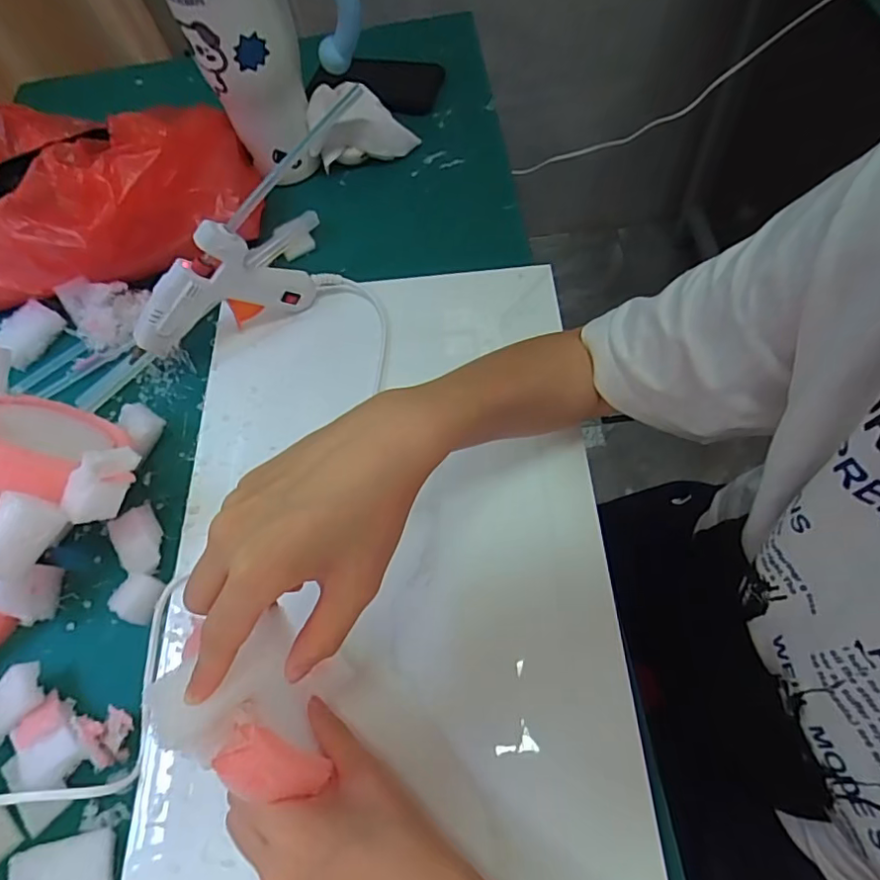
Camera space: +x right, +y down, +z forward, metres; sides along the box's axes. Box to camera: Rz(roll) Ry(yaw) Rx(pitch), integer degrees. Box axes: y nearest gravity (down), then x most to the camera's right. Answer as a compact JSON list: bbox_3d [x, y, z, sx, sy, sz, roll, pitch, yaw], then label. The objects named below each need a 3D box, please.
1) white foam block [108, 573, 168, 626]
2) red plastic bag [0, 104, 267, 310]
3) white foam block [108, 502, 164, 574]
[{"bbox_3d":[-0.204,0.107,0.375,0.023,0.017,0.030,17,64,12],"label":"white foam block"},{"bbox_3d":[-0.320,-0.231,0.501,0.276,0.117,0.196,-9,62,-2],"label":"red plastic bag"},{"bbox_3d":[-0.218,0.072,0.398,0.032,0.010,0.056,-32,65,-13],"label":"white foam block"}]

